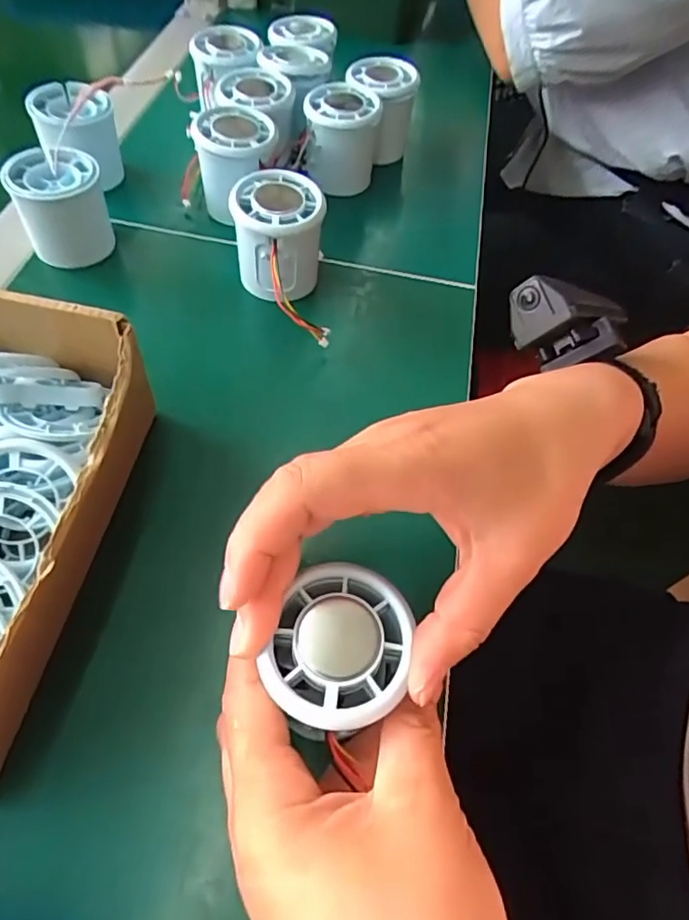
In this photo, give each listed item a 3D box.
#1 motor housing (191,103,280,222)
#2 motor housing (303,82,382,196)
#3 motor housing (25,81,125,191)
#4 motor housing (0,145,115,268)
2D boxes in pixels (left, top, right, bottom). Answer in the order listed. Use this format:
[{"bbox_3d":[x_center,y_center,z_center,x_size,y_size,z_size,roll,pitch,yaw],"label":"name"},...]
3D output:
[{"bbox_3d":[-0.076,-0.208,0.406,0.053,0.064,0.053,-9,59,-10],"label":"motor housing"},{"bbox_3d":[-0.003,-0.239,0.434,0.055,0.062,0.056,8,57,1],"label":"motor housing"},{"bbox_3d":[-0.194,-0.231,0.412,0.051,0.057,0.051,2,57,-3],"label":"motor housing"},{"bbox_3d":[-0.180,-0.161,0.369,0.054,0.055,0.054,-22,62,-17],"label":"motor housing"}]

